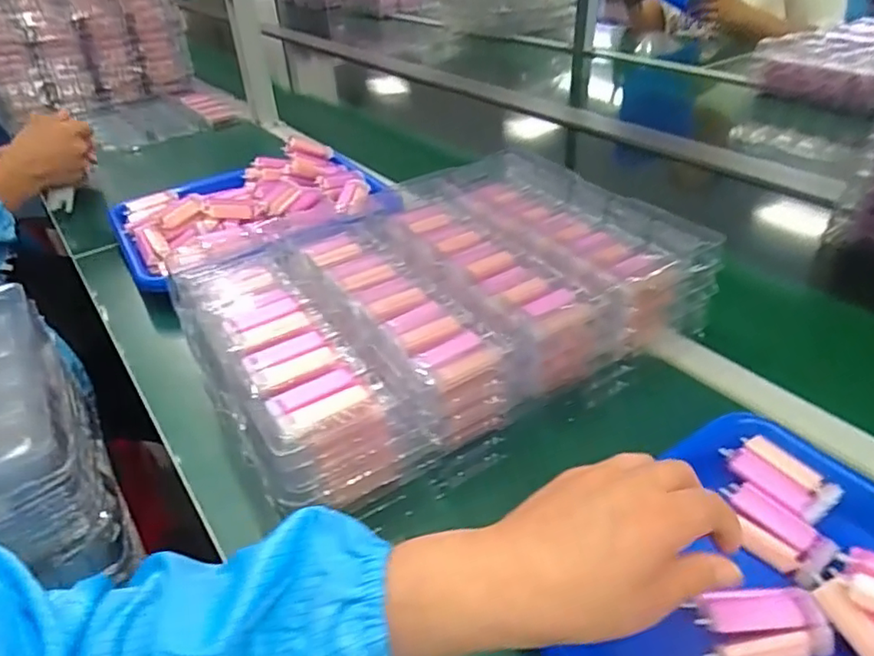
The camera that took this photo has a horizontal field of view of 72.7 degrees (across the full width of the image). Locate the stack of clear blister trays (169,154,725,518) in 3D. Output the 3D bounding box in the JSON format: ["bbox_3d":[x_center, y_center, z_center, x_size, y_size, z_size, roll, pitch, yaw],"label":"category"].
[{"bbox_3d":[0.000,-0.023,0.549,0.400,0.106,0.299,-23,40,-25],"label":"stack of clear blister trays"}]

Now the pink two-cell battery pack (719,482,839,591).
[{"bbox_3d":[0.213,0.131,0.380,0.034,0.018,0.070,-22,40,-24],"label":"pink two-cell battery pack"}]

